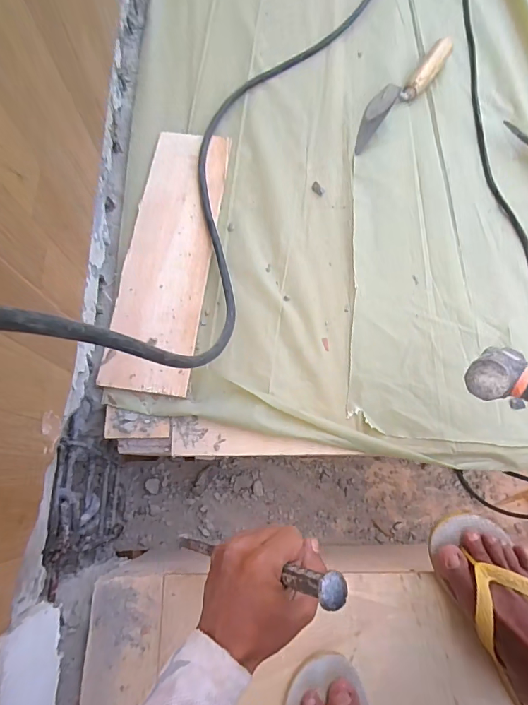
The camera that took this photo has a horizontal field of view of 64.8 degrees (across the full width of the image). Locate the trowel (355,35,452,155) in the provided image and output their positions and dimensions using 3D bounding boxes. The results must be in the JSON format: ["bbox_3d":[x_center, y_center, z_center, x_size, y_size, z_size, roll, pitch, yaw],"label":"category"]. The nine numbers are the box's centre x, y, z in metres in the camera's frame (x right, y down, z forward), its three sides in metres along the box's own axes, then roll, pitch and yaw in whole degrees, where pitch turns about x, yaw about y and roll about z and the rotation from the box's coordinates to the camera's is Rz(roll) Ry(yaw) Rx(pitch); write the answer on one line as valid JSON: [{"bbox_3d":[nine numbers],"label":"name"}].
[{"bbox_3d":[0.232,-0.442,0.698,0.044,0.048,0.266,41,76,9],"label":"trowel"}]

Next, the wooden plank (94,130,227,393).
[{"bbox_3d":[-0.139,-0.154,0.617,0.122,0.016,0.428,7,73,0],"label":"wooden plank"}]

